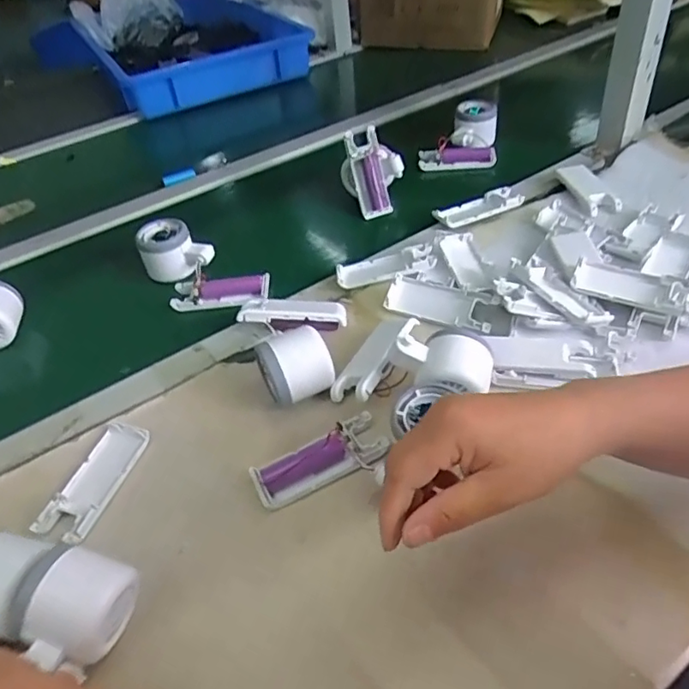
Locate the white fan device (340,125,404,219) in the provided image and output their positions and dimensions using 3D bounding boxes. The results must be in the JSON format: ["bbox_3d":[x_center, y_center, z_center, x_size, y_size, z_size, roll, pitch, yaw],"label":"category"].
[{"bbox_3d":[0.035,-0.218,0.724,0.074,0.102,0.068,-7,42,1],"label":"white fan device"}]

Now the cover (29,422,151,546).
[{"bbox_3d":[-0.198,0.107,0.461,0.044,0.008,0.105,7,44,16],"label":"cover"}]

